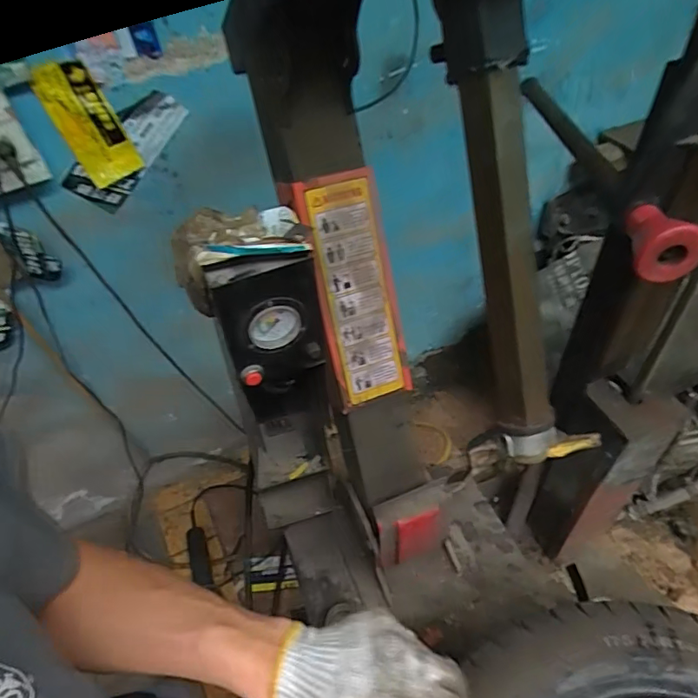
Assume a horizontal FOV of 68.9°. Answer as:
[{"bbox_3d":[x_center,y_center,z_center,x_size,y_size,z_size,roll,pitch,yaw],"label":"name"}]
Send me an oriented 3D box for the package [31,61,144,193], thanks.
[{"bbox_3d":[-0.435,-0.372,0.856,0.095,0.215,0.020,-12,58,0],"label":"package"}]

